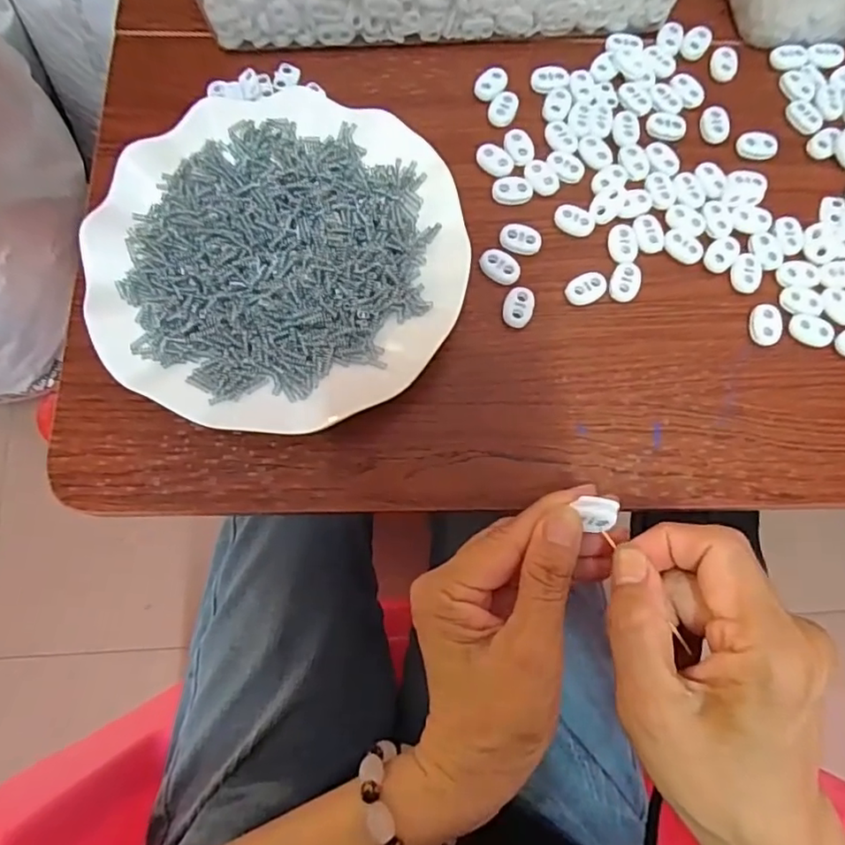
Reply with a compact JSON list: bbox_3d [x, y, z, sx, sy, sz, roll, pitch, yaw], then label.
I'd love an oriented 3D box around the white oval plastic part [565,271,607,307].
[{"bbox_3d":[0.088,-0.072,0.309,0.022,0.005,0.015,-25,78,-7],"label":"white oval plastic part"}]

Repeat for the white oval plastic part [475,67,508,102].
[{"bbox_3d":[0.041,-0.201,0.340,0.016,0.004,0.024,38,78,8],"label":"white oval plastic part"}]

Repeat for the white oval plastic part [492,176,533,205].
[{"bbox_3d":[0.051,-0.131,0.321,0.023,0.004,0.016,-7,76,-3],"label":"white oval plastic part"}]

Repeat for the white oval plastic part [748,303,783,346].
[{"bbox_3d":[0.182,-0.052,0.304,0.014,0.005,0.023,-2,76,-2],"label":"white oval plastic part"}]

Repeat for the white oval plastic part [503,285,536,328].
[{"bbox_3d":[0.051,-0.062,0.303,0.015,0.004,0.023,23,76,5],"label":"white oval plastic part"}]

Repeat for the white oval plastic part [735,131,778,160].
[{"bbox_3d":[0.196,-0.162,0.335,0.023,0.004,0.016,1,76,-1],"label":"white oval plastic part"}]

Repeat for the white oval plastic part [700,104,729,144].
[{"bbox_3d":[0.173,-0.176,0.339,0.016,0.004,0.023,4,76,0],"label":"white oval plastic part"}]

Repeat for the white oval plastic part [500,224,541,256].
[{"bbox_3d":[0.054,-0.100,0.314,0.022,0.004,0.017,5,76,0],"label":"white oval plastic part"}]

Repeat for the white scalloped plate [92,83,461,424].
[{"bbox_3d":[-0.073,-0.088,0.291,0.177,0.020,0.183,0,76,-1],"label":"white scalloped plate"}]

